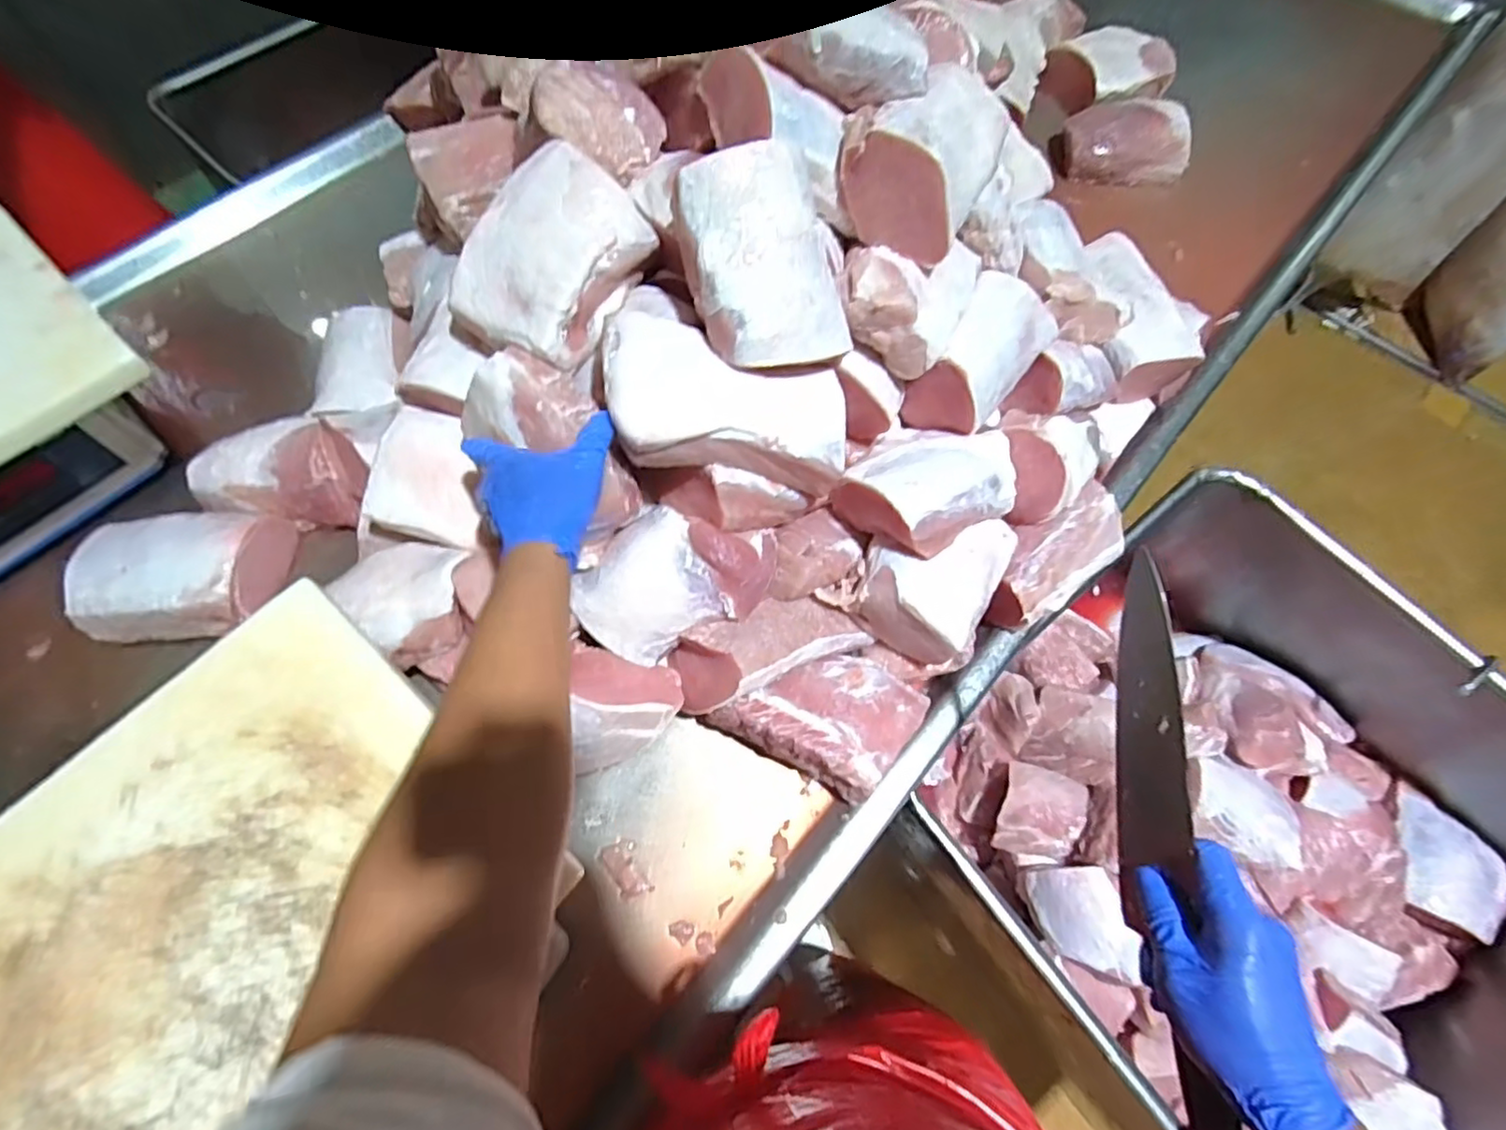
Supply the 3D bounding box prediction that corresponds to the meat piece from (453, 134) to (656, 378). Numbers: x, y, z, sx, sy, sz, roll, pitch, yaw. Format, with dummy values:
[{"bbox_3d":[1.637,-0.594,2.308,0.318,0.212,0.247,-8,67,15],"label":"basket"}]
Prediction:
[{"bbox_3d":[-0.171,-0.249,0.553,0.132,0.054,0.178,36,94,2],"label":"meat piece"}]

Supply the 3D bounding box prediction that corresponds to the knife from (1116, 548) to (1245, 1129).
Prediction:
[{"bbox_3d":[0.256,0.181,0.415,0.026,0.044,0.362,-4,86,-4],"label":"knife"}]

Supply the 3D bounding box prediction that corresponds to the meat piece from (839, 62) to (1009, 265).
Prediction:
[{"bbox_3d":[0.144,-0.353,0.554,0.113,0.071,0.173,25,67,10],"label":"meat piece"}]

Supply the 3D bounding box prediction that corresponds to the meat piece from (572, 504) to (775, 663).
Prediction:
[{"bbox_3d":[-0.067,0.008,0.567,0.165,0.075,0.111,-33,94,11],"label":"meat piece"}]

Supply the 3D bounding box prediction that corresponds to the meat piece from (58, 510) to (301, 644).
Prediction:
[{"bbox_3d":[-0.571,0.009,0.649,0.177,0.052,0.121,-1,65,-2],"label":"meat piece"}]

